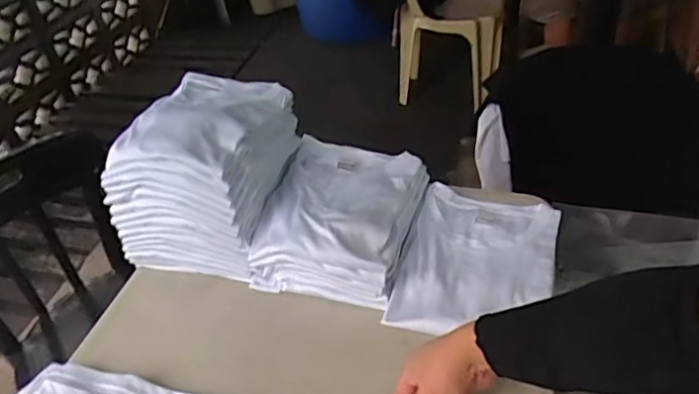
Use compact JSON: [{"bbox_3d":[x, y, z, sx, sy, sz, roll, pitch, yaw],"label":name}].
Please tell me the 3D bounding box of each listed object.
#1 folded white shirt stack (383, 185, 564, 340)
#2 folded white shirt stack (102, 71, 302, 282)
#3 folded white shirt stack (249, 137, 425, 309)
[{"bbox_3d":[0.181,0.088,0.814,0.204,0.020,0.270,9,41,17],"label":"folded white shirt stack"},{"bbox_3d":[-0.208,-0.046,0.858,0.187,0.201,0.249,8,40,16],"label":"folded white shirt stack"},{"bbox_3d":[-0.014,0.026,0.854,0.200,0.093,0.240,9,41,17],"label":"folded white shirt stack"}]

